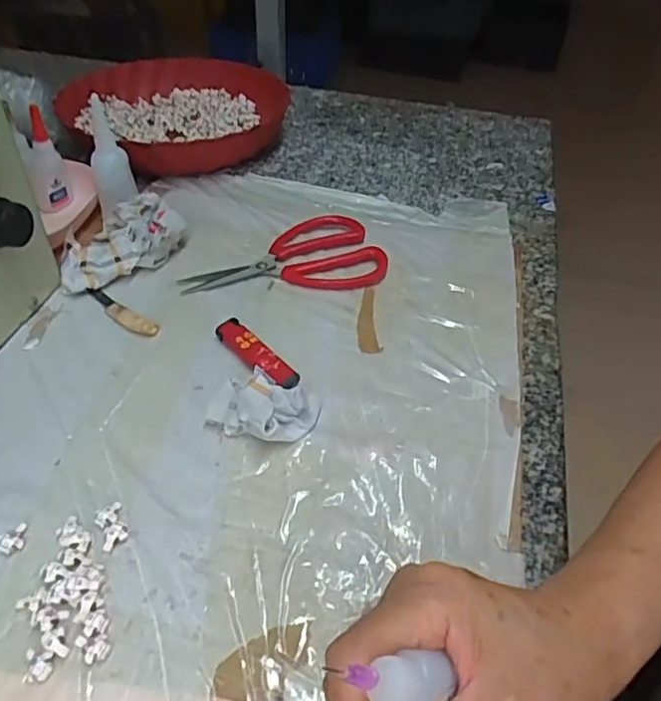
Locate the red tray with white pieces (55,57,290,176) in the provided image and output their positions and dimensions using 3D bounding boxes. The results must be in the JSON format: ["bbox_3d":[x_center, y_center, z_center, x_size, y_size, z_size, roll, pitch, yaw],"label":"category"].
[{"bbox_3d":[-0.167,-0.267,0.660,0.228,0.043,0.214,27,49,23],"label":"red tray with white pieces"}]

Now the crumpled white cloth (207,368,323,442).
[{"bbox_3d":[-0.042,0.036,0.362,0.066,0.030,0.037,5,44,3],"label":"crumpled white cloth"}]

